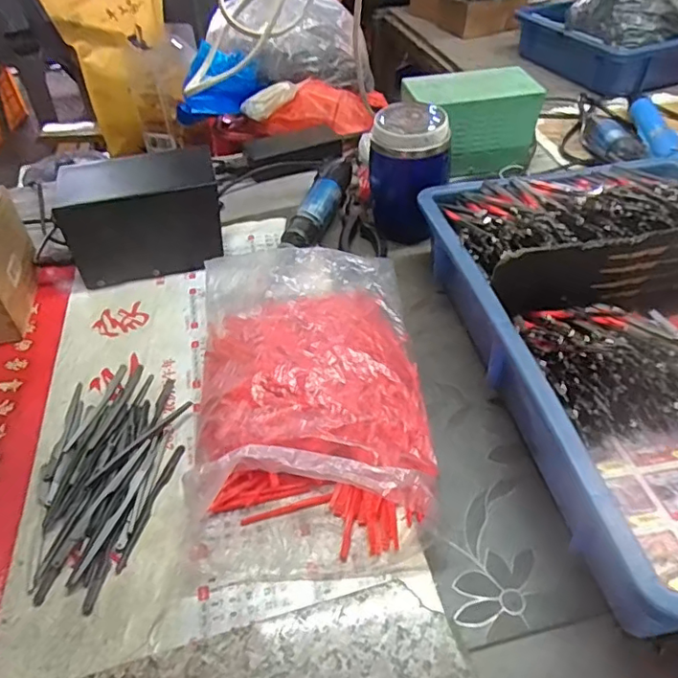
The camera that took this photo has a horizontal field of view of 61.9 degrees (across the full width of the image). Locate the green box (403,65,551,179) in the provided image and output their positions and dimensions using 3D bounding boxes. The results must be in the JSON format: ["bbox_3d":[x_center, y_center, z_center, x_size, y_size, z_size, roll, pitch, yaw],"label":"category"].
[{"bbox_3d":[0.169,-0.282,0.734,0.161,0.100,0.092,-12,44,-8],"label":"green box"}]

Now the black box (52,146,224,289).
[{"bbox_3d":[-0.207,-0.133,0.605,0.161,0.114,0.109,-17,45,-13],"label":"black box"}]

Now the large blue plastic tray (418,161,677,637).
[{"bbox_3d":[0.252,-0.008,0.447,0.284,0.089,0.421,-10,44,-6],"label":"large blue plastic tray"}]

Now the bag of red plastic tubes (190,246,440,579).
[{"bbox_3d":[-0.028,0.022,0.454,0.182,0.055,0.311,-4,43,-1],"label":"bag of red plastic tubes"}]

